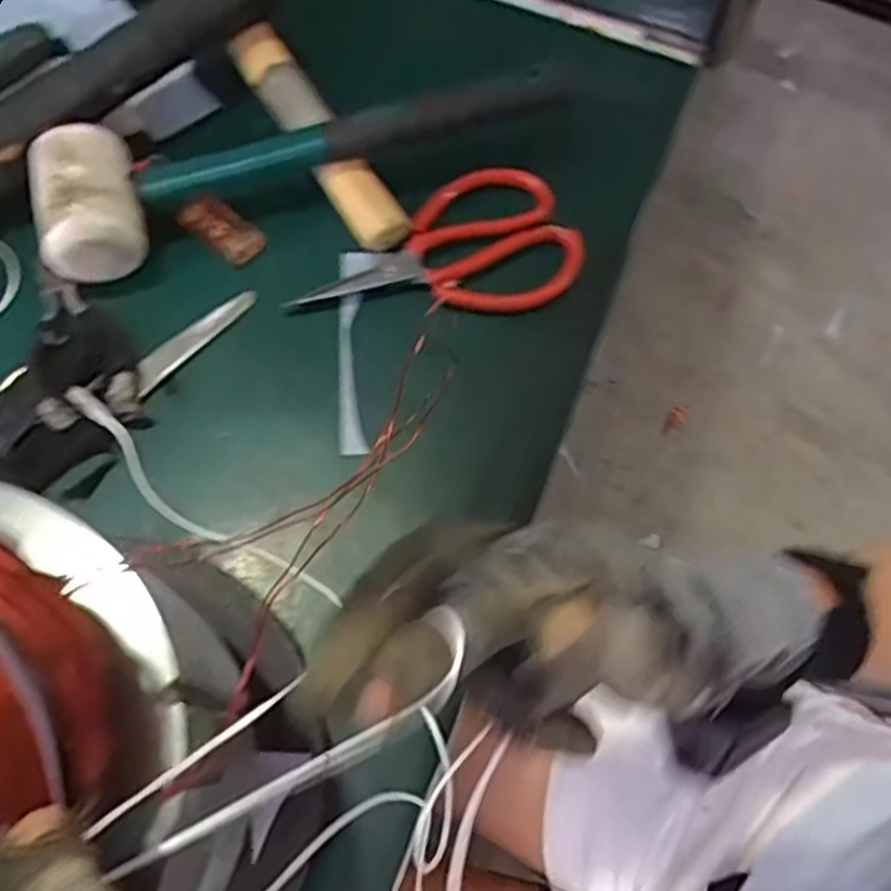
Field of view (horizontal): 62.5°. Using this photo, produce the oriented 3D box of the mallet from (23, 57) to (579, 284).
[{"bbox_3d":[-0.075,-0.168,0.398,0.285,0.041,0.080,-18,69,-10],"label":"mallet"}]

